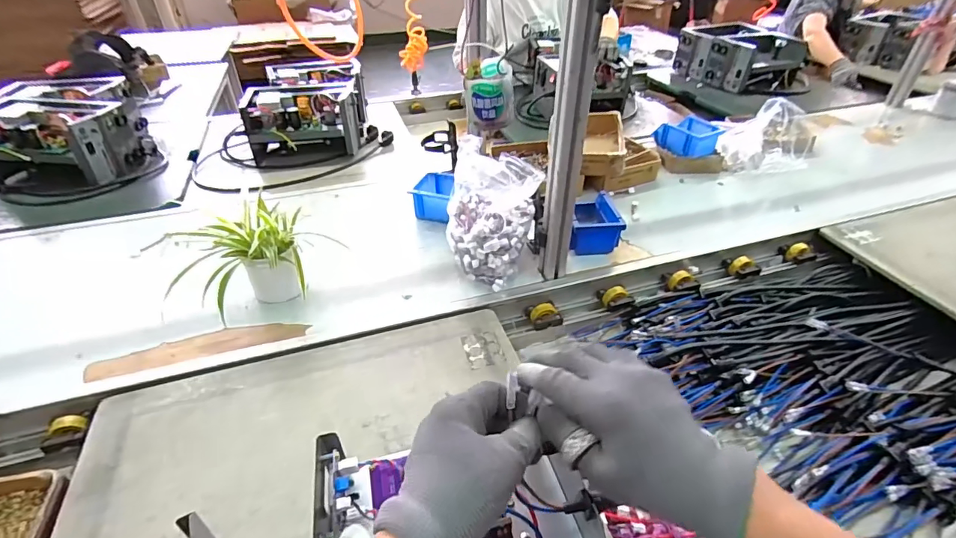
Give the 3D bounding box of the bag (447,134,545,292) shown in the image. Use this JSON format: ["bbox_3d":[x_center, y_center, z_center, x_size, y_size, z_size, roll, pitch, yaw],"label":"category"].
[{"bbox_3d":[0.013,-0.096,0.825,0.162,0.188,0.134,19,42,23],"label":"bag"}]

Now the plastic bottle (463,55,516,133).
[{"bbox_3d":[0.014,-0.223,0.594,0.064,0.072,0.060,0,38,0],"label":"plastic bottle"}]

